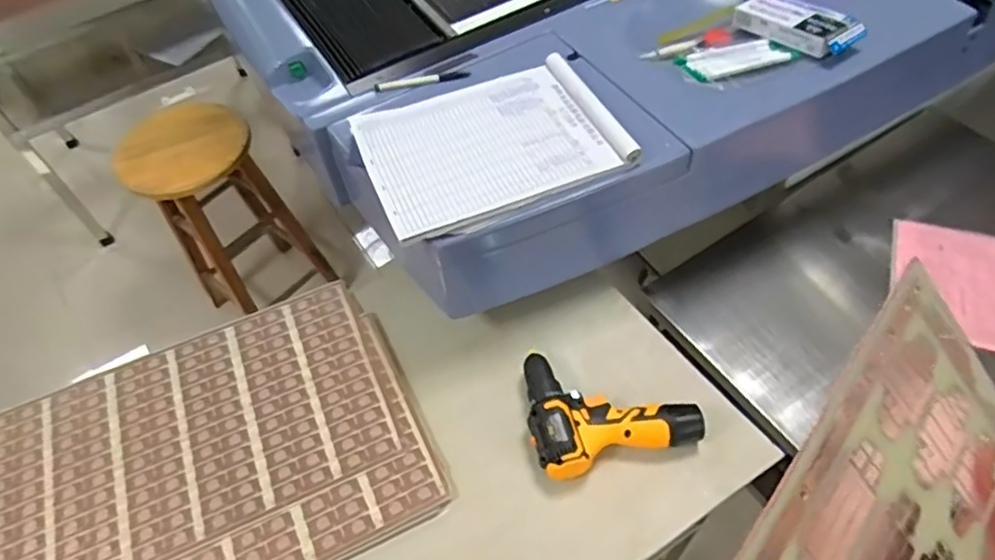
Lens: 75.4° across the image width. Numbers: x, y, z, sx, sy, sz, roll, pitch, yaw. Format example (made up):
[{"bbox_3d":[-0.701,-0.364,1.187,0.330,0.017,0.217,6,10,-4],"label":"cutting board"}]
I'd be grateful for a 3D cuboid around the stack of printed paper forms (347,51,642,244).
[{"bbox_3d":[-0.009,-0.170,0.794,0.296,0.022,0.214,-21,55,-10],"label":"stack of printed paper forms"}]

